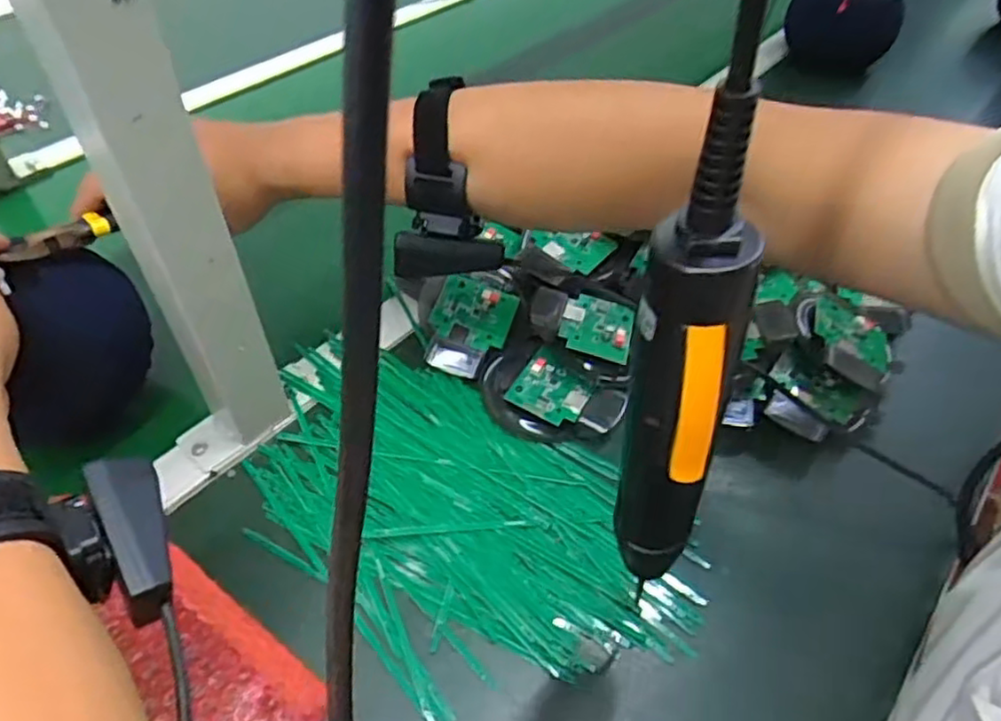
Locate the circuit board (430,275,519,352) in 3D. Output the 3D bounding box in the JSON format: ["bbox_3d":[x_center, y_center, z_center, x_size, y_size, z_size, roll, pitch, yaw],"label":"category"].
[{"bbox_3d":[-0.021,-0.036,0.528,0.061,0.009,0.051,17,77,2],"label":"circuit board"}]

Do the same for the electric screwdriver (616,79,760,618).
[{"bbox_3d":[0.058,0.015,0.223,0.028,0.204,0.034,15,49,11],"label":"electric screwdriver"}]

